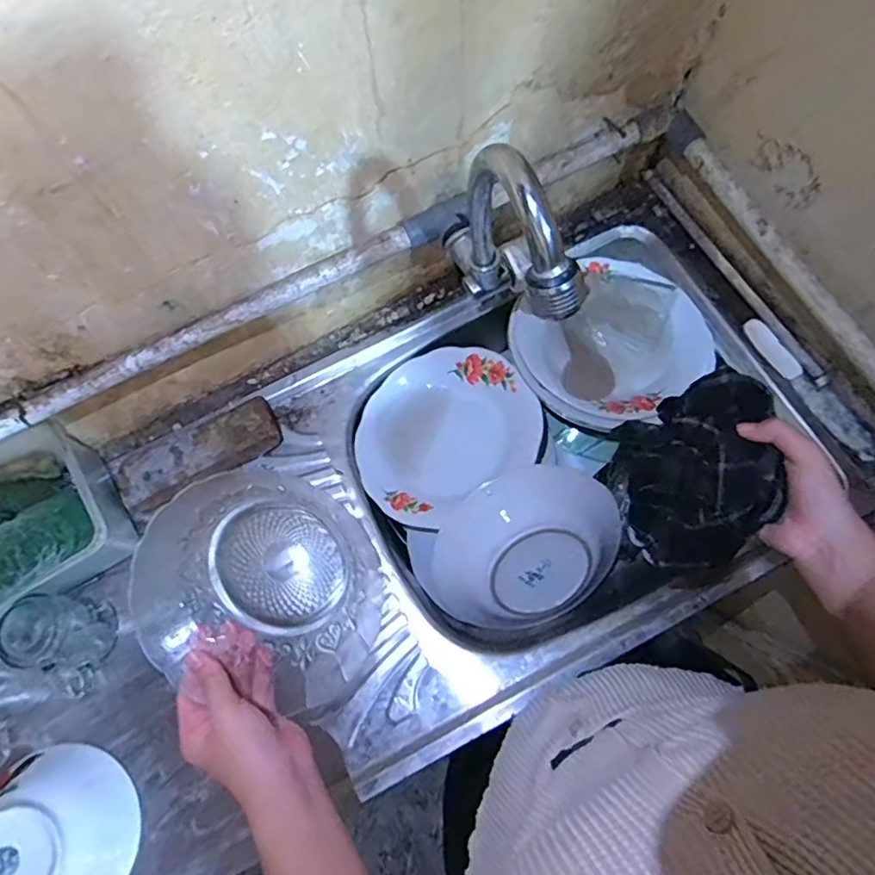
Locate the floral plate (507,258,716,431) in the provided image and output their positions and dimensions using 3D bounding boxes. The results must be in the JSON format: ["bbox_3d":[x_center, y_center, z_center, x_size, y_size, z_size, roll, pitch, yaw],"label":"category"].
[{"bbox_3d":[0.192,-0.111,0.661,0.213,0.035,0.189,-42,77,-10],"label":"floral plate"}]

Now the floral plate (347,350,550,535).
[{"bbox_3d":[0.006,-0.009,0.670,0.201,0.029,0.180,-32,62,4],"label":"floral plate"}]

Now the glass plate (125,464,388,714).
[{"bbox_3d":[-0.132,0.115,0.528,0.205,0.041,0.237,48,41,0],"label":"glass plate"}]

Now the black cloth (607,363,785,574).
[{"bbox_3d":[0.216,0.035,0.502,0.098,0.116,0.135,-18,74,-4],"label":"black cloth"}]

